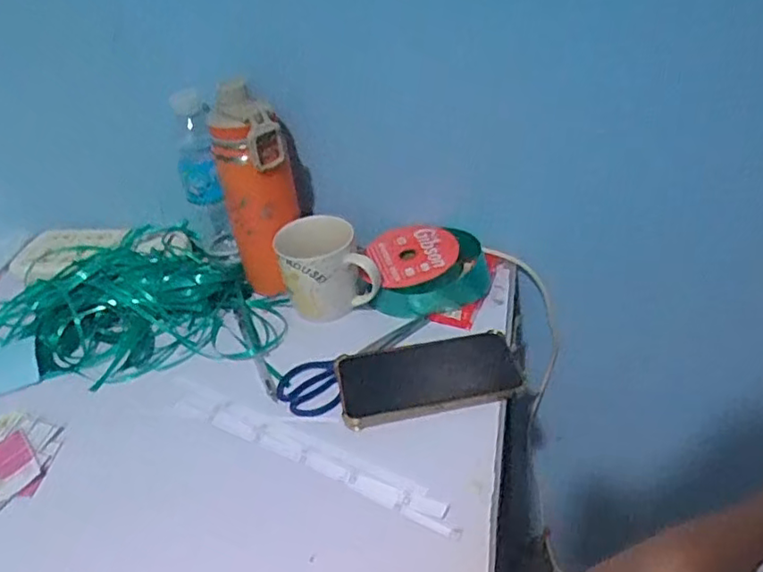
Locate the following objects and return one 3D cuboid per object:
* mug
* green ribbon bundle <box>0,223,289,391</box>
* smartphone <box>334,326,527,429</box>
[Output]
[{"bbox_3d":[-0.058,-0.016,0.661,0.096,0.092,0.082,-13,38,-7],"label":"mug"},{"bbox_3d":[-0.289,0.021,0.697,0.316,0.041,0.284,-19,40,-15],"label":"green ribbon bundle"},{"bbox_3d":[0.042,0.079,0.573,0.162,0.017,0.085,-11,38,-5],"label":"smartphone"}]

